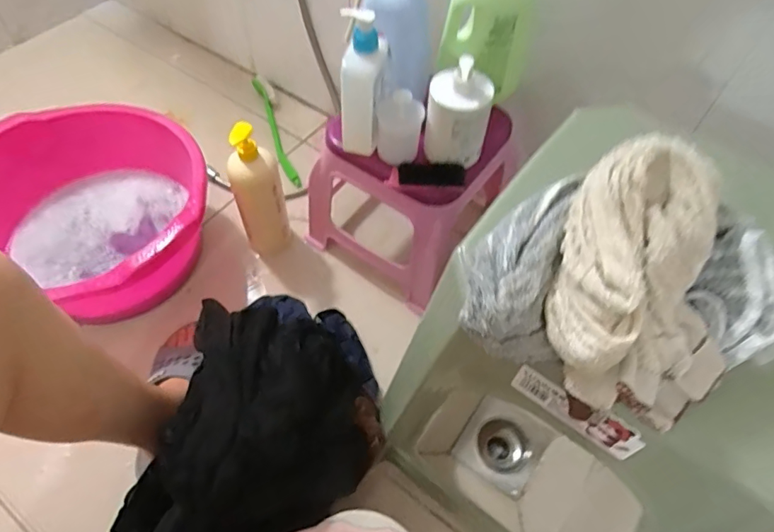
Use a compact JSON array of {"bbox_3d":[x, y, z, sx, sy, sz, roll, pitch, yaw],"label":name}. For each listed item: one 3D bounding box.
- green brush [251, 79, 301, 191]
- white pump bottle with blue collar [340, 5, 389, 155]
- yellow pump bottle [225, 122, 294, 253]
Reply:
[{"bbox_3d":[-0.247,-0.303,1.124,0.038,0.063,0.336,-15,59,-12],"label":"green brush"},{"bbox_3d":[-0.032,-0.237,0.666,0.054,0.192,0.050,2,57,-2],"label":"white pump bottle with blue collar"},{"bbox_3d":[-0.220,-0.118,0.866,0.078,0.295,0.055,-20,60,-15],"label":"yellow pump bottle"}]

